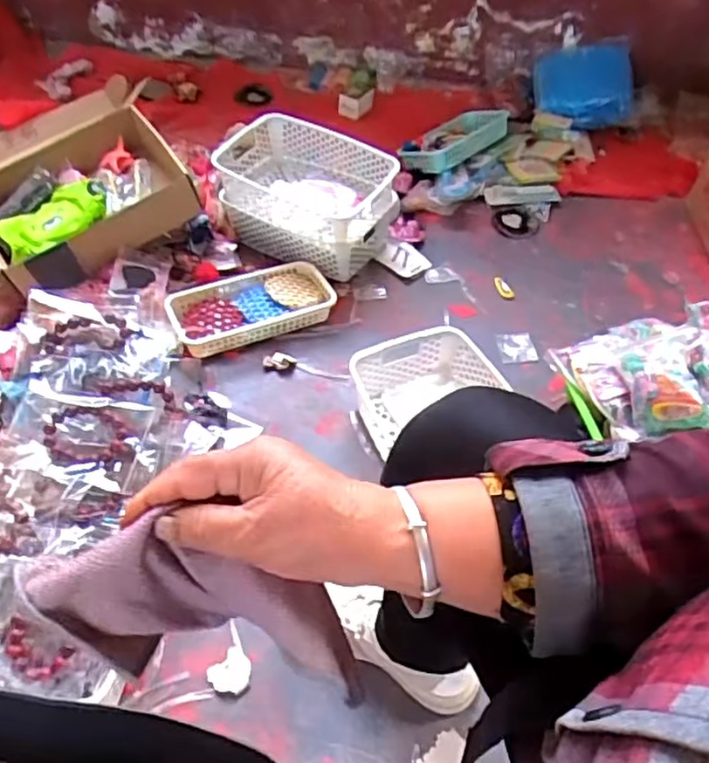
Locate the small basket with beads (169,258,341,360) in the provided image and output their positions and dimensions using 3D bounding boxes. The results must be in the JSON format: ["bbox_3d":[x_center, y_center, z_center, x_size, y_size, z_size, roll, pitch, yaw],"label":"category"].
[{"bbox_3d":[-0.170,-0.128,1.110,0.277,0.046,0.133,-18,53,-19],"label":"small basket with beads"}]

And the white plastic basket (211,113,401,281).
[{"bbox_3d":[-0.093,-0.342,1.190,0.300,0.153,0.208,27,52,18],"label":"white plastic basket"}]

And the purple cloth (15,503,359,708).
[{"bbox_3d":[-0.078,0.114,0.319,0.163,0.059,0.050,10,49,1],"label":"purple cloth"}]

